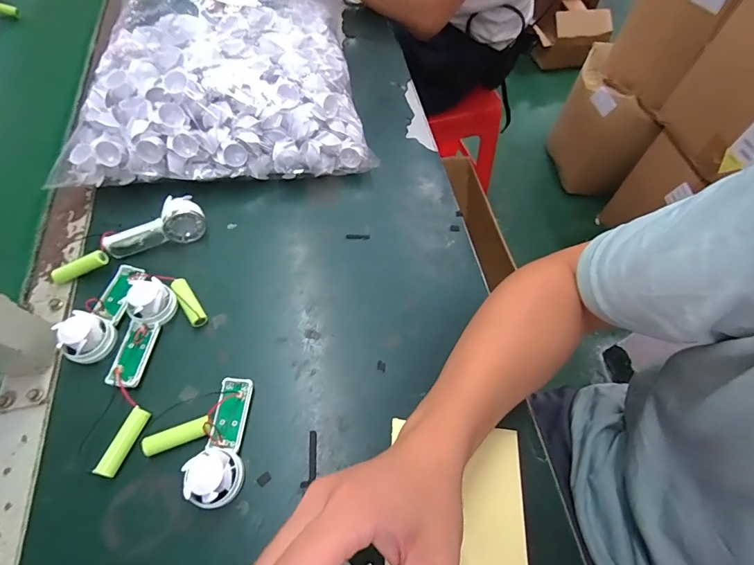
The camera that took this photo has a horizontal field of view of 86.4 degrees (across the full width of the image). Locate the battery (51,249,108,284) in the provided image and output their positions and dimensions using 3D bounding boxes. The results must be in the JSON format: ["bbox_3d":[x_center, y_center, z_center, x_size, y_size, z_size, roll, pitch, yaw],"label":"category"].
[{"bbox_3d":[-0.287,-0.015,0.384,0.054,0.013,0.014,-22,61,4],"label":"battery"}]

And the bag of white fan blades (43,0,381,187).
[{"bbox_3d":[-0.191,-0.298,0.496,0.319,0.136,0.374,-7,61,-6],"label":"bag of white fan blades"}]

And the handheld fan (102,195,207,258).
[{"bbox_3d":[-0.224,-0.057,0.408,0.094,0.037,0.035,-16,63,-11],"label":"handheld fan"}]

